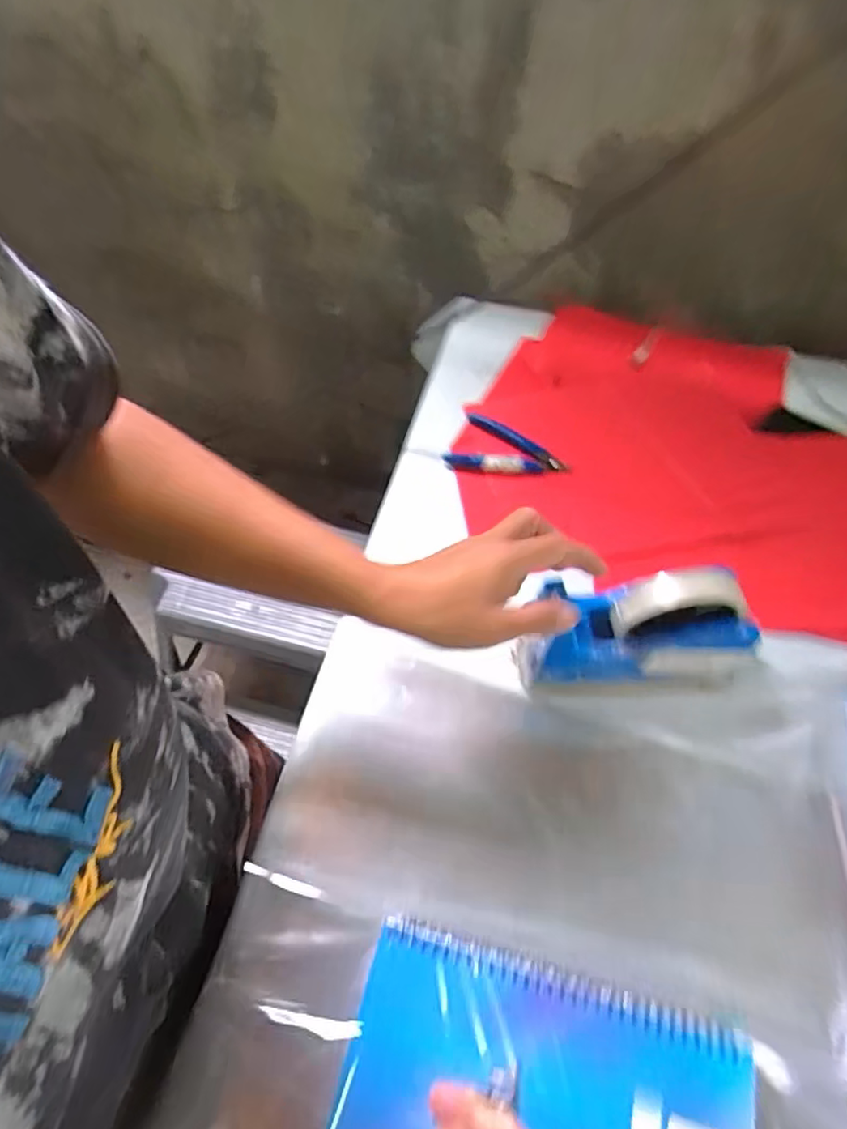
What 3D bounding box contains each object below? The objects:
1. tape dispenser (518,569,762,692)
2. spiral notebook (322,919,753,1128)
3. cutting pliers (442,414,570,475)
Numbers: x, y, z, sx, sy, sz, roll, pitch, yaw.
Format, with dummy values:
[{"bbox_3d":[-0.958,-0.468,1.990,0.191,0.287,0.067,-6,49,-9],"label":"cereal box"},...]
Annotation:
[{"bbox_3d":[0.157,0.050,0.435,0.159,0.103,0.058,2,58,1],"label":"tape dispenser"},{"bbox_3d":[0.052,0.281,0.280,0.198,0.008,0.155,14,59,8],"label":"spiral notebook"},{"bbox_3d":[0.082,-0.108,0.590,0.109,0.013,0.074,25,61,14],"label":"cutting pliers"}]

